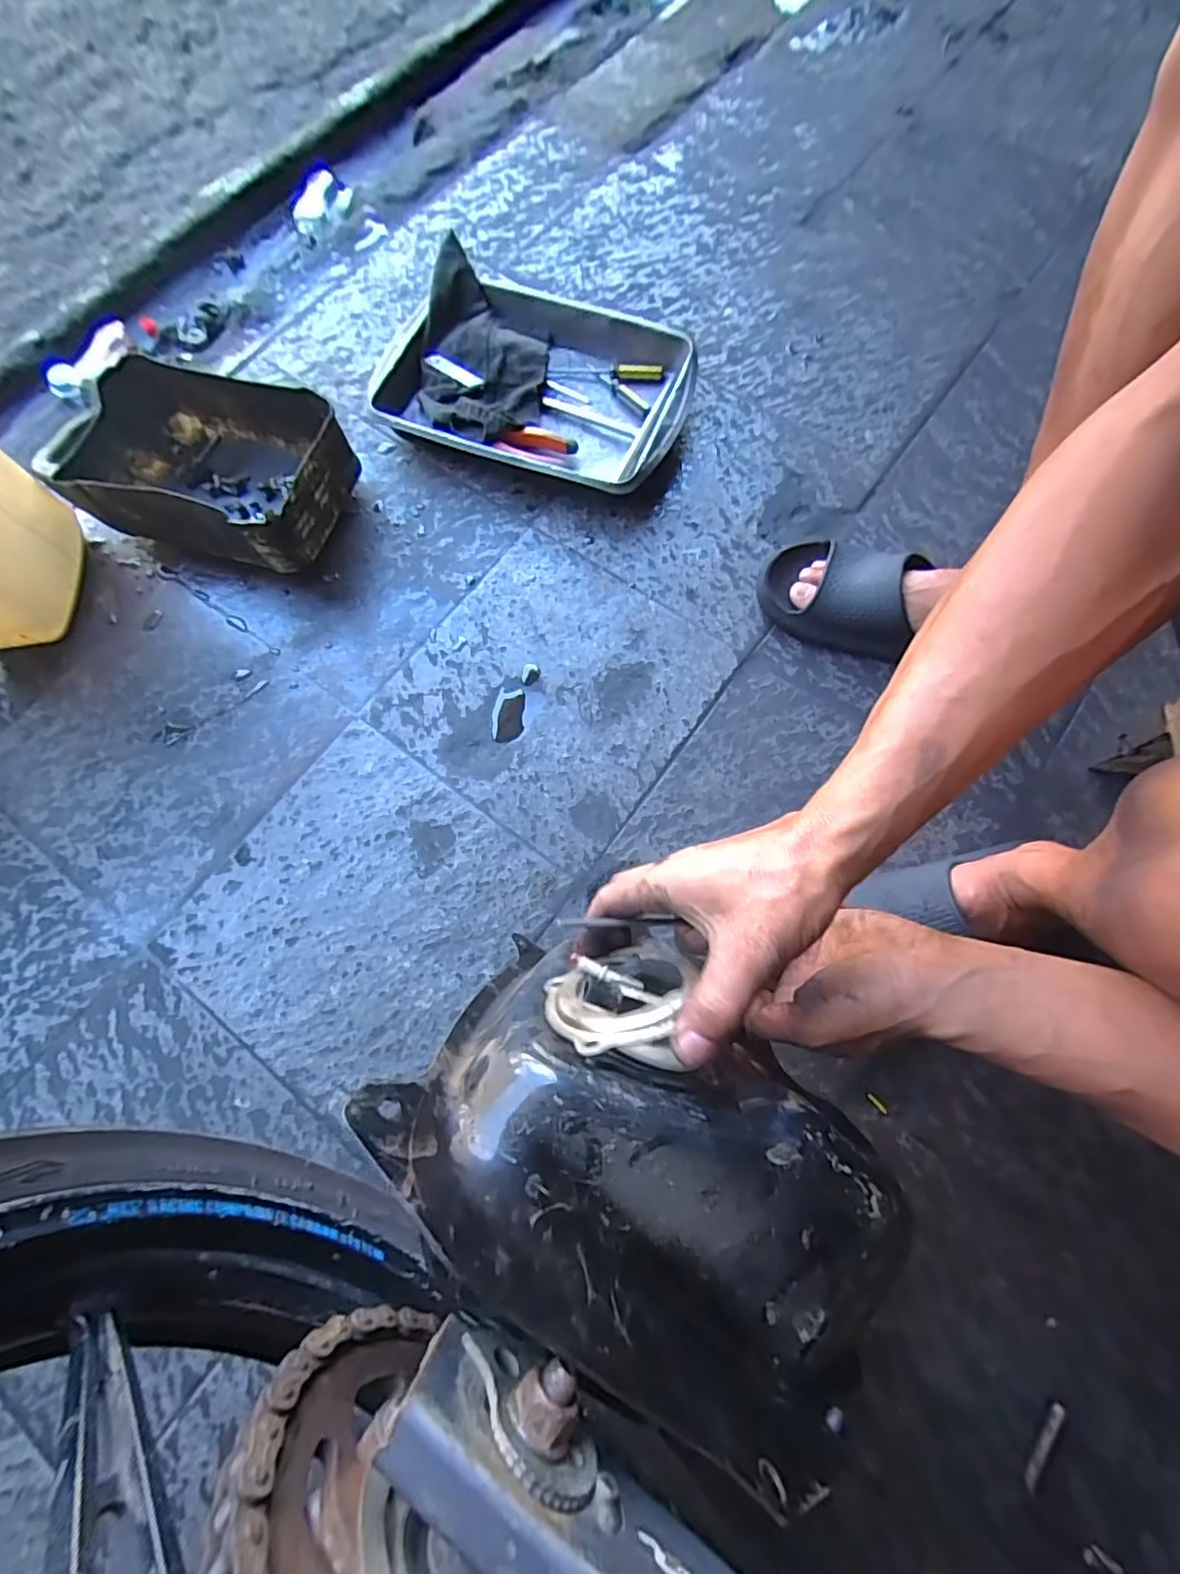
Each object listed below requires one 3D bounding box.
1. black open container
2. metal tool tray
[{"bbox_3d":[-0.425,-0.357,0.655,0.290,0.102,0.176,17,75,7],"label":"black open container"},{"bbox_3d":[-0.060,-0.495,0.700,0.357,0.065,0.271,21,75,8],"label":"metal tool tray"}]

